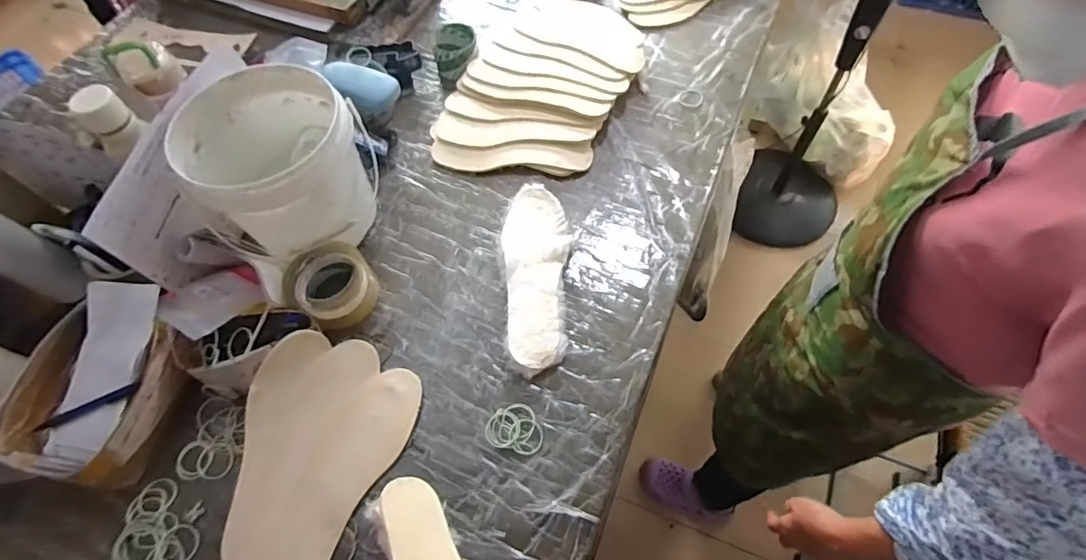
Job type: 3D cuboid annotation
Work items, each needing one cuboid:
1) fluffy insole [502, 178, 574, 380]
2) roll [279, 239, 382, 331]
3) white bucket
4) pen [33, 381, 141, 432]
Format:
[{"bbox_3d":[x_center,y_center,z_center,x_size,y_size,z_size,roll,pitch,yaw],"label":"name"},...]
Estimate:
[{"bbox_3d":[-0.007,-0.014,0.729,0.092,0.021,0.293,-5,61,-1],"label":"fluffy insole"},{"bbox_3d":[-0.289,0.008,0.700,0.111,0.070,0.108,-1,61,1],"label":"roll"},{"bbox_3d":[-0.348,-0.152,0.727,0.208,0.198,0.198,-1,61,1],"label":"white bucket"},{"bbox_3d":[-0.520,0.145,0.587,0.138,0.015,0.014,-22,62,9],"label":"pen"}]

